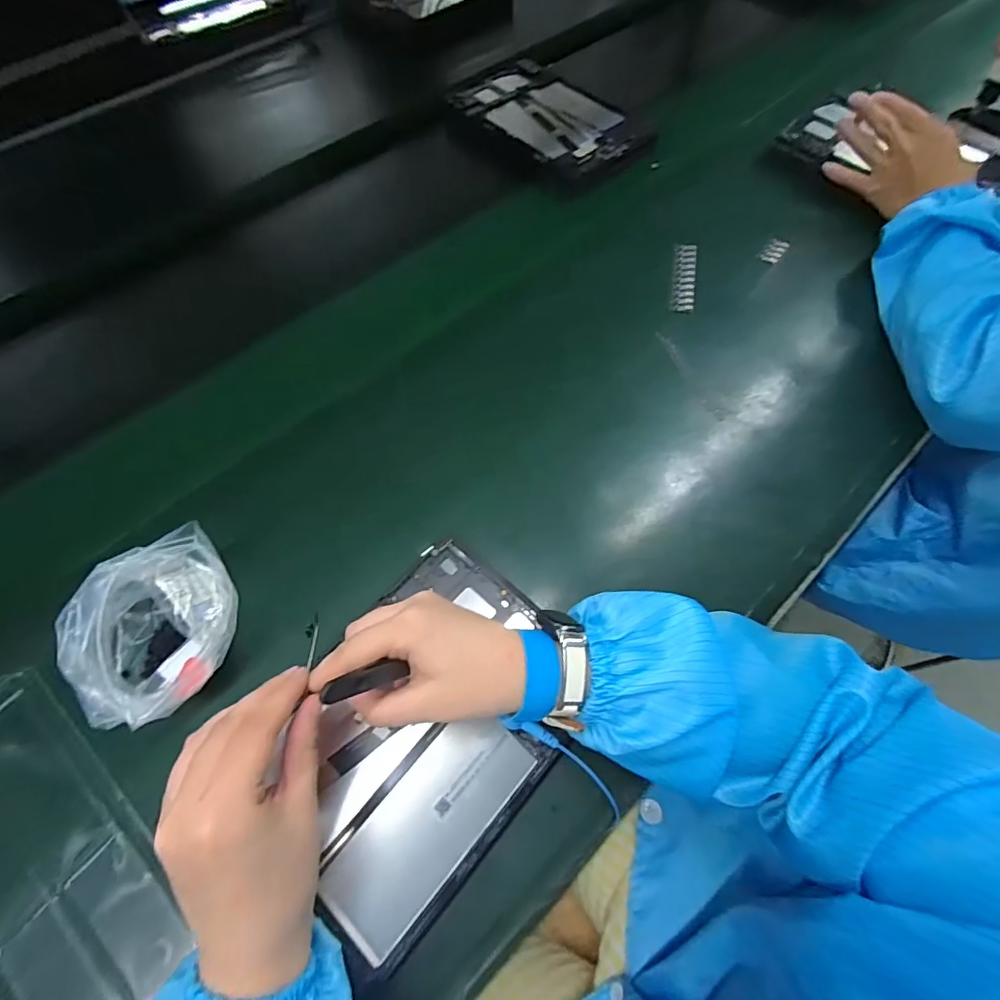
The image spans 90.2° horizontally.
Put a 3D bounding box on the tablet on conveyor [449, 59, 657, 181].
[{"bbox_3d":[0.060,-0.484,0.627,0.130,0.014,0.243,-36,67,-17],"label":"tablet on conveyor"}]

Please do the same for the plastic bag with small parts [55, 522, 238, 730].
[{"bbox_3d":[-0.234,0.088,0.338,0.101,0.063,0.114,-15,63,-7],"label":"plastic bag with small parts"}]

